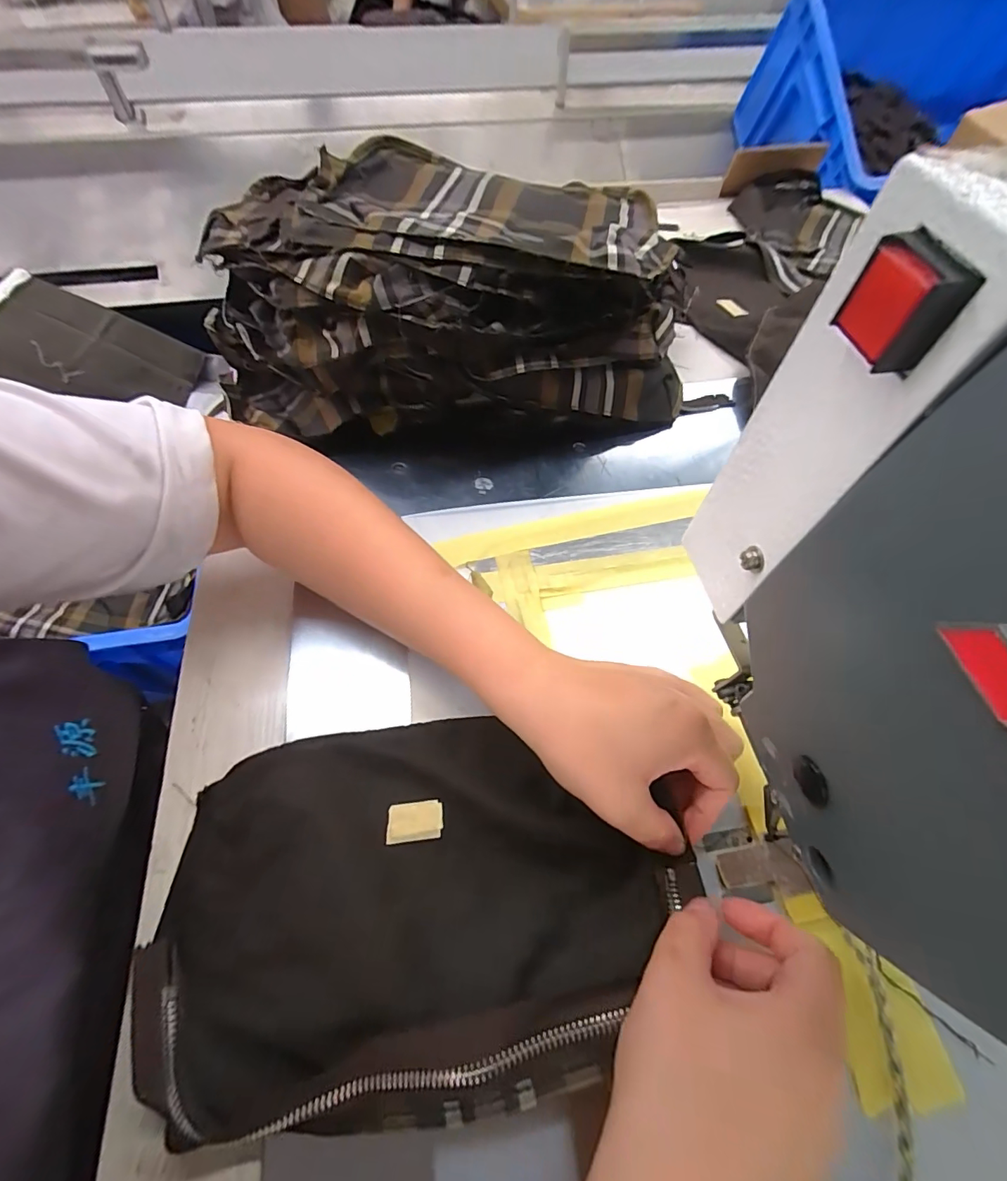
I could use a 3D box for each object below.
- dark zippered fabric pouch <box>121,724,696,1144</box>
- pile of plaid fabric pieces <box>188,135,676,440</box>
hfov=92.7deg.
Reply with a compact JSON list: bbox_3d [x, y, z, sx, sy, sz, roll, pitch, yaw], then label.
[{"bbox_3d":[-0.035,0.140,0.228,0.247,0.037,0.151,-4,60,-6],"label":"dark zippered fabric pouch"},{"bbox_3d":[-0.048,-0.239,0.389,0.371,0.131,0.208,-8,60,-4],"label":"pile of plaid fabric pieces"}]

